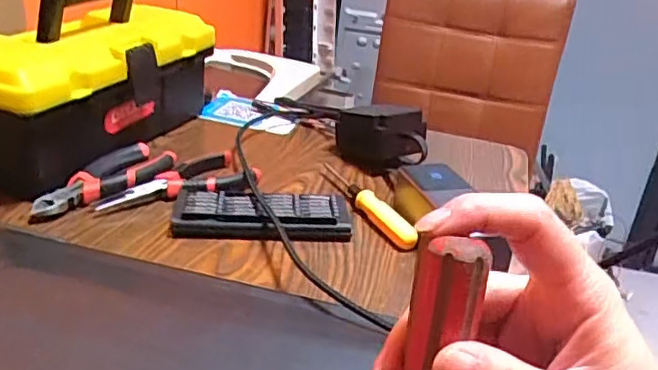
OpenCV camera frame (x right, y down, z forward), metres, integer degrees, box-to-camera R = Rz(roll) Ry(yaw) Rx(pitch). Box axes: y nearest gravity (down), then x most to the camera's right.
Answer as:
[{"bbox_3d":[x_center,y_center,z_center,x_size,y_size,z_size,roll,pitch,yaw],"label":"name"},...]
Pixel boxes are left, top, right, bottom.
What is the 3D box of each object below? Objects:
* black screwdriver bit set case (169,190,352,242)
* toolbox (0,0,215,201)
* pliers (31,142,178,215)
[{"bbox_3d":[-0.061,0.028,0.566,0.156,0.023,0.066,3,27,-6],"label":"black screwdriver bit set case"},{"bbox_3d":[-0.247,-0.121,0.643,0.129,0.165,0.298,16,28,21],"label":"toolbox"},{"bbox_3d":[-0.208,-0.009,0.586,0.051,0.014,0.147,16,28,20],"label":"pliers"}]

